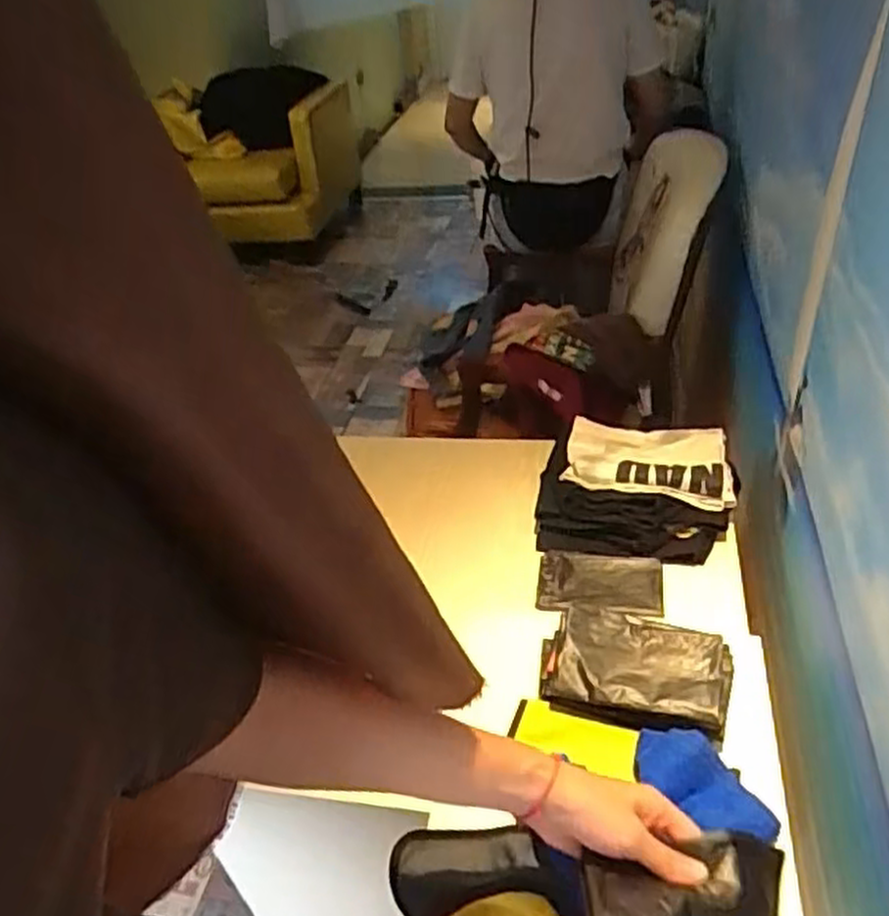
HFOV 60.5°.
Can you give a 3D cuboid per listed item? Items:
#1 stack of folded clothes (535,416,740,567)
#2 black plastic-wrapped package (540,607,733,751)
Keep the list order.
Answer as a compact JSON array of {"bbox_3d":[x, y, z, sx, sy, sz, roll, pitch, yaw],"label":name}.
[{"bbox_3d":[0.244,0.032,0.973,0.236,0.089,0.180,8,41,19],"label":"stack of folded clothes"},{"bbox_3d":[0.175,0.197,0.711,0.168,0.043,0.098,8,41,19],"label":"black plastic-wrapped package"}]

